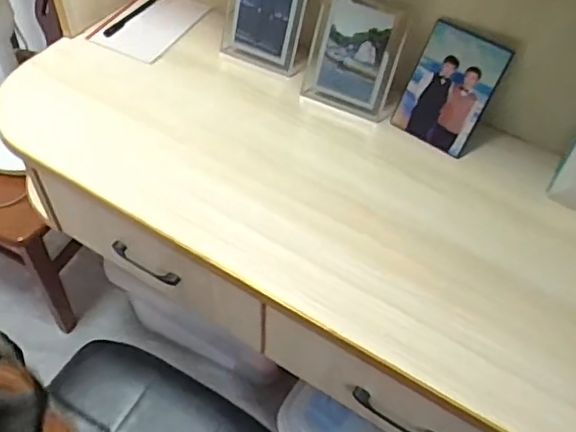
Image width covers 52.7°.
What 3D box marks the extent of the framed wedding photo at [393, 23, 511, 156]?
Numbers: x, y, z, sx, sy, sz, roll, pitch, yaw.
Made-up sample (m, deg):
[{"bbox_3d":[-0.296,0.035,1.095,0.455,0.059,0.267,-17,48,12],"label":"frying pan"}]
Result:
[{"bbox_3d":[0.252,-0.198,0.913,0.132,0.177,0.016,34,28,23],"label":"framed wedding photo"}]

